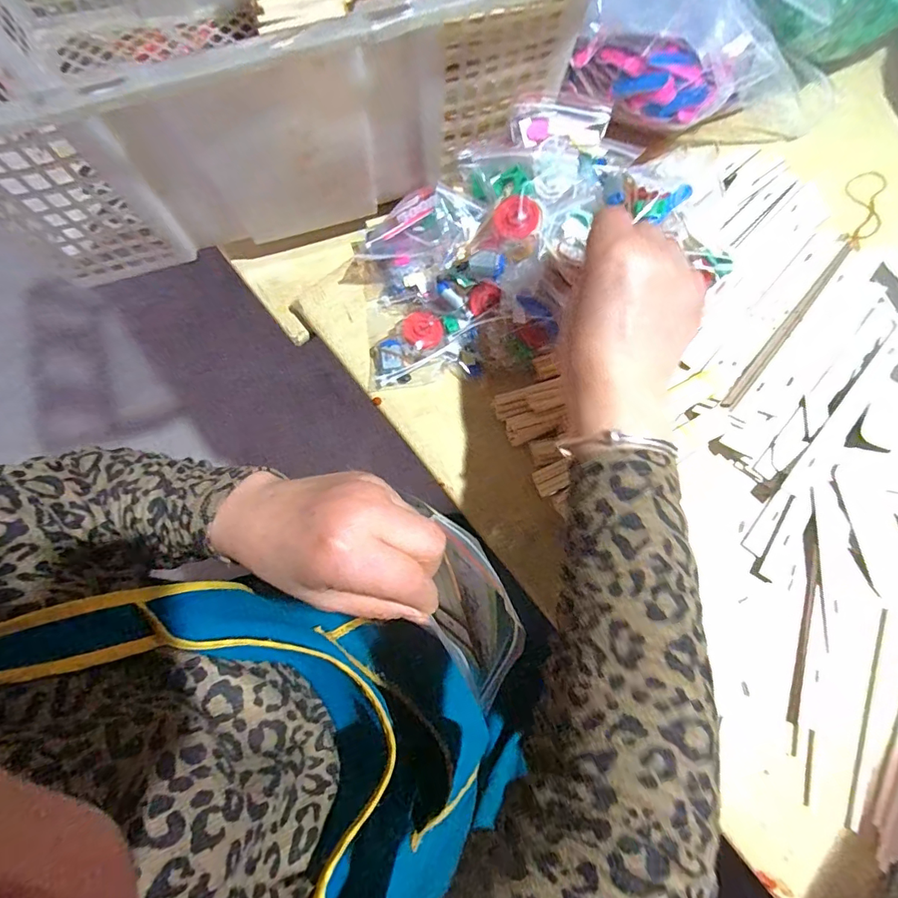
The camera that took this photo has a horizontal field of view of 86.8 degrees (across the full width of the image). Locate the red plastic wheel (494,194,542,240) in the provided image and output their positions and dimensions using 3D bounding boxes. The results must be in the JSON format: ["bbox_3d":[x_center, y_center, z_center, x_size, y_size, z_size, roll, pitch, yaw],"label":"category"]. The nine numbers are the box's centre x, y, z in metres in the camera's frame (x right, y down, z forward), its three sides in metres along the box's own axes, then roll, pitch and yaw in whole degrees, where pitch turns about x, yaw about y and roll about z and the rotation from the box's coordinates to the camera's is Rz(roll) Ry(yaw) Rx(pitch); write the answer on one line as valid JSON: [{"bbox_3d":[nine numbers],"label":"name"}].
[{"bbox_3d":[0.051,-0.173,0.354,0.033,0.008,0.033,0,90,10],"label":"red plastic wheel"}]

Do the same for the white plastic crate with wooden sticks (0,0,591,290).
[{"bbox_3d":[-0.171,-0.393,0.383,0.455,0.163,0.415,-18,77,-3],"label":"white plastic crate with wooden sticks"}]

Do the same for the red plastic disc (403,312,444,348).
[{"bbox_3d":[-0.021,-0.100,0.400,0.035,0.011,0.028,25,79,7],"label":"red plastic disc"}]

